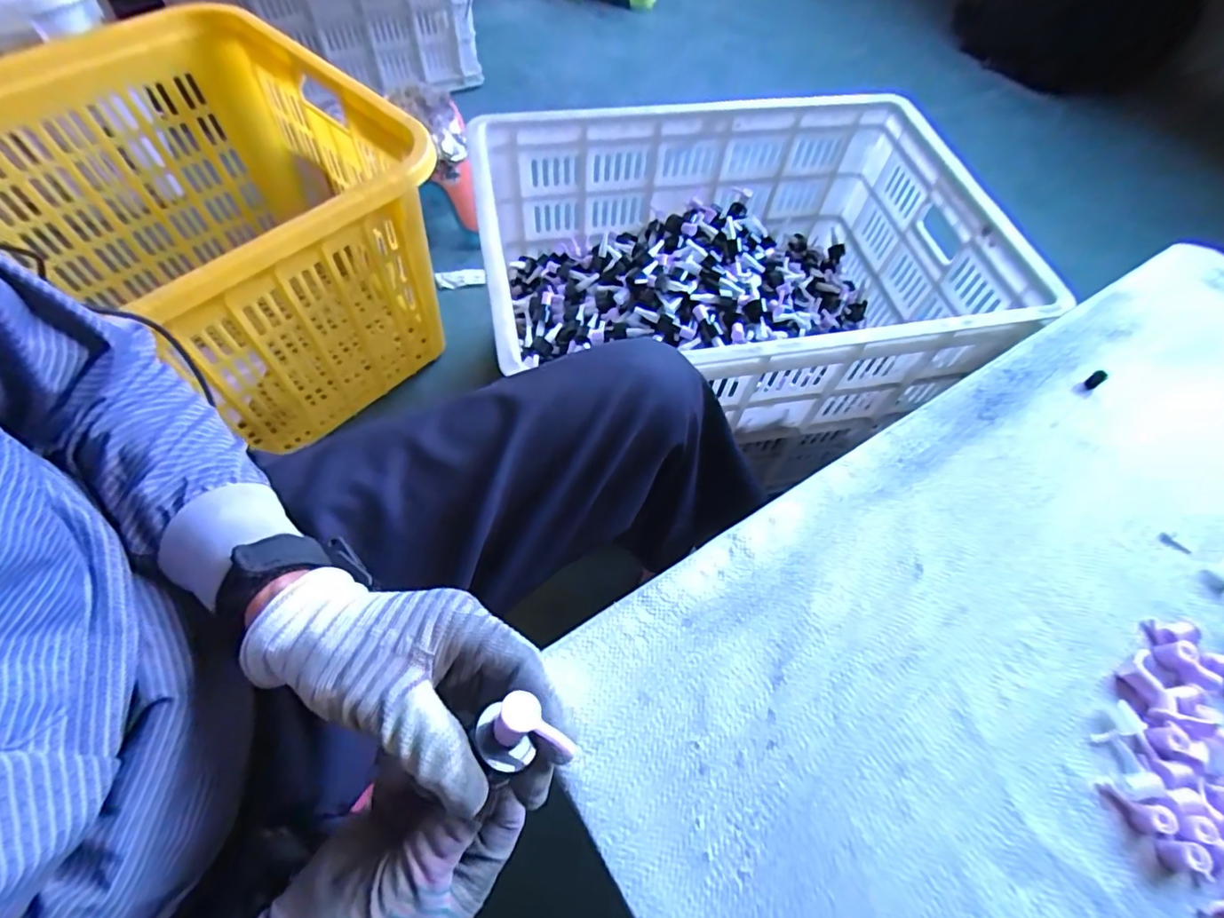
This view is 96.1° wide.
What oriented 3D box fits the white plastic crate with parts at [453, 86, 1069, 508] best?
[{"bbox_3d":[0.166,-0.257,0.791,0.651,0.255,0.451,-7,61,-8],"label":"white plastic crate with parts"}]

